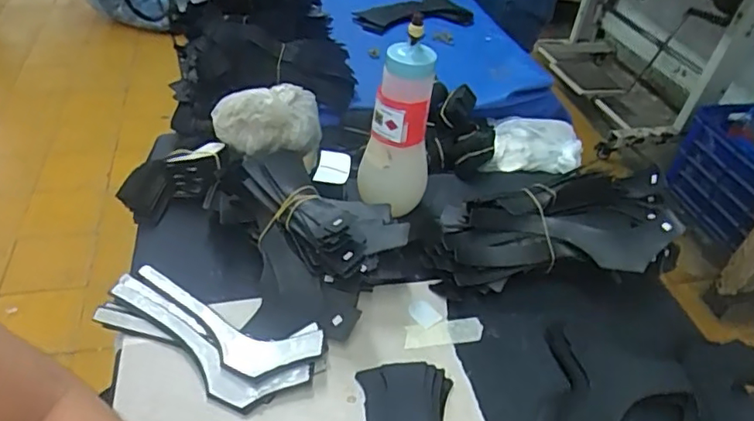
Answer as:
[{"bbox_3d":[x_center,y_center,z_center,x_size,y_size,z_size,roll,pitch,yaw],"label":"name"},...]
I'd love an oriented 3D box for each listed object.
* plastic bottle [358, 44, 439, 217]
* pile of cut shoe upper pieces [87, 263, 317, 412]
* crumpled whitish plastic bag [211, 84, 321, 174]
[{"bbox_3d":[0.020,-0.068,0.539,0.068,0.167,0.074,8,41,1],"label":"plastic bottle"},{"bbox_3d":[-0.141,0.101,0.456,0.186,0.018,0.080,18,42,12],"label":"pile of cut shoe upper pieces"},{"bbox_3d":[-0.124,-0.103,0.634,0.117,0.063,0.071,2,41,-6],"label":"crumpled whitish plastic bag"}]

